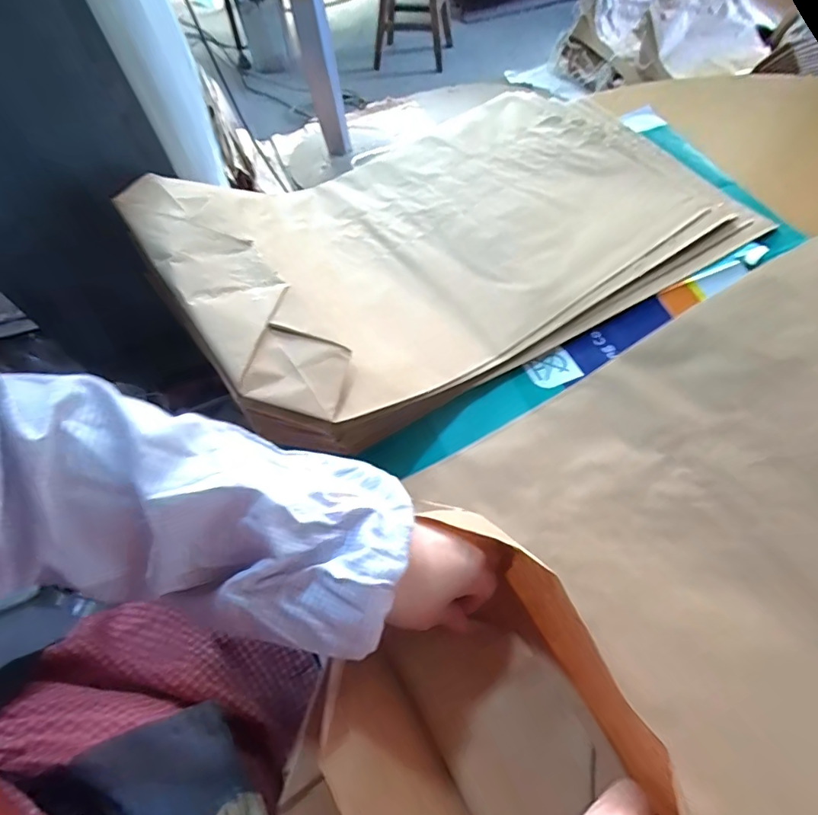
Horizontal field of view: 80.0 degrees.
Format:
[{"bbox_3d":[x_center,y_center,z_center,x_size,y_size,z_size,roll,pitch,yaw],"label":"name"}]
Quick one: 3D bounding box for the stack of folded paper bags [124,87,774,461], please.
[{"bbox_3d":[0.054,-0.205,0.559,0.619,0.086,0.364,-25,64,-22],"label":"stack of folded paper bags"}]

